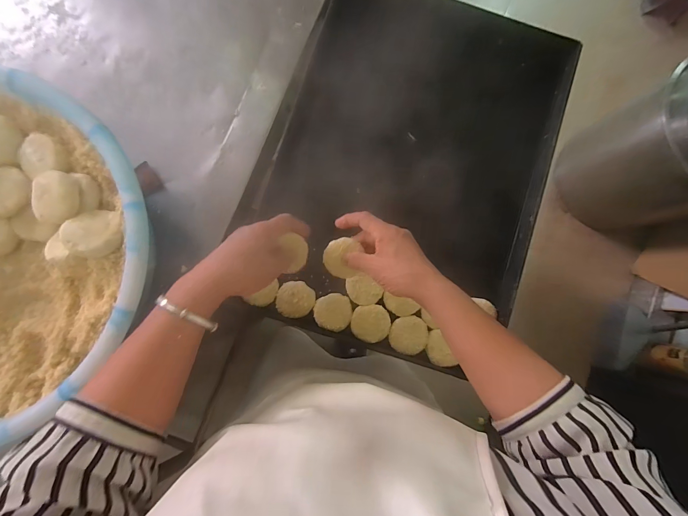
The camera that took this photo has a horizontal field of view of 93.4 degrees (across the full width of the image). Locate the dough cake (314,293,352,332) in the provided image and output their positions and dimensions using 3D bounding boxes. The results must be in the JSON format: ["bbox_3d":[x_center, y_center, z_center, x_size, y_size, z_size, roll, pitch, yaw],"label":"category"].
[{"bbox_3d":[-0.017,0.082,0.501,0.058,0.011,0.055,22,86,-1],"label":"dough cake"}]

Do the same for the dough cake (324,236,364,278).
[{"bbox_3d":[-0.003,0.000,0.443,0.049,0.009,0.056,14,103,3],"label":"dough cake"}]

